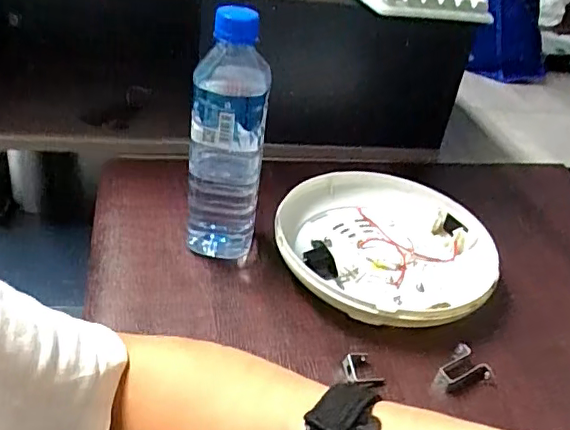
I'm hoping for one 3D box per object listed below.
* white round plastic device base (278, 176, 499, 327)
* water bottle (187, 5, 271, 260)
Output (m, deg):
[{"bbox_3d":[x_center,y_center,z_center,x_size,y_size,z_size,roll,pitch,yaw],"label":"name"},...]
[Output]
[{"bbox_3d":[0.096,0.030,0.537,0.196,0.041,0.206,6,36,-4],"label":"white round plastic device base"},{"bbox_3d":[-0.049,-0.062,0.484,0.059,0.218,0.061,5,34,-3],"label":"water bottle"}]

